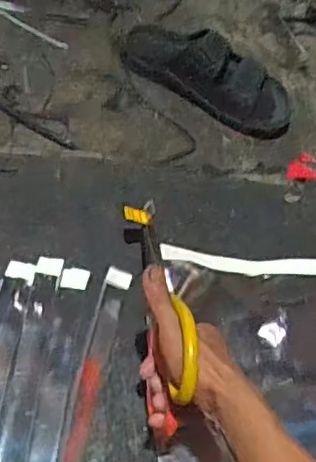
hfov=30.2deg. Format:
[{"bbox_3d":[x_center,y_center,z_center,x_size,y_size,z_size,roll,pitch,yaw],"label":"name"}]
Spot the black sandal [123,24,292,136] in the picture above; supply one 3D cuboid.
[{"bbox_3d":[0.070,-0.229,0.845,0.267,0.065,0.088,29,55,17],"label":"black sandal"}]

